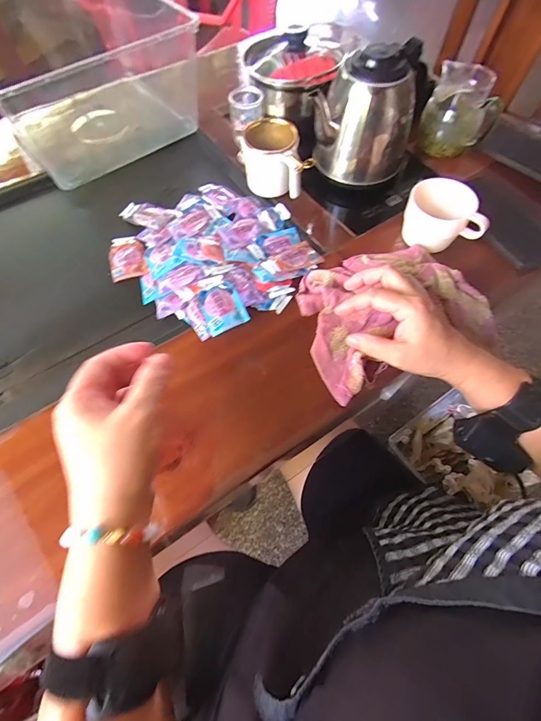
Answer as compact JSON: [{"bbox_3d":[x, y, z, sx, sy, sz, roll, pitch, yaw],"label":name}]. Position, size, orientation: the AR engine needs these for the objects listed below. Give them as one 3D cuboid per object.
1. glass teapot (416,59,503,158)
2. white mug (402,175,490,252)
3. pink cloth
[{"bbox_3d":[0.300,-0.394,0.545,0.103,0.100,0.087,23,66,12],"label":"glass teapot"},{"bbox_3d":[0.230,-0.193,0.463,0.095,0.070,0.076,18,65,10],"label":"white mug"},{"bbox_3d":[0.136,-0.068,0.408,0.212,0.032,0.177,-21,65,-9],"label":"pink cloth"}]

